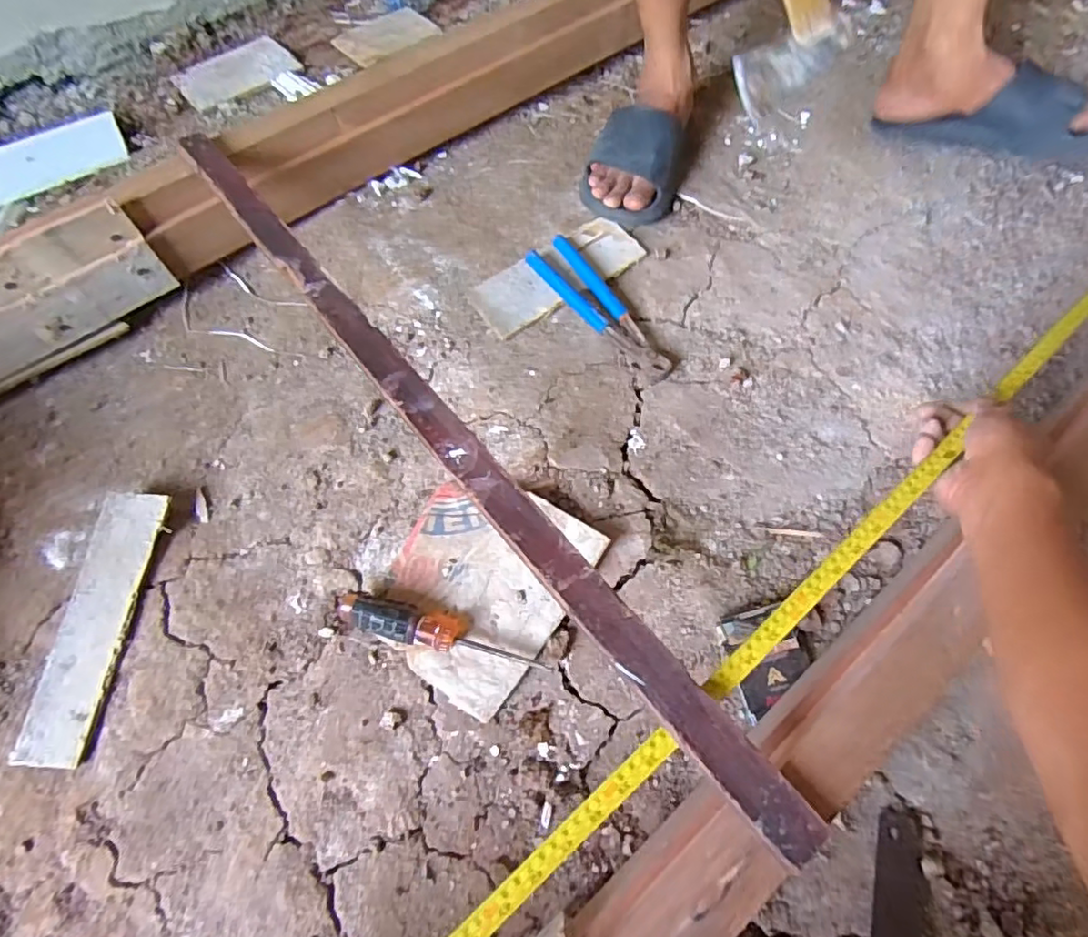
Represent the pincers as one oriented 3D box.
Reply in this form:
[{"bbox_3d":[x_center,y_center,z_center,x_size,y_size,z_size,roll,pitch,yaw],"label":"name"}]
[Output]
[{"bbox_3d":[0.070,-0.190,0.696,0.055,0.035,0.221,-36,68,-13],"label":"pincers"}]

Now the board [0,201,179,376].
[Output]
[{"bbox_3d":[-0.558,-0.172,0.617,0.284,0.113,0.034,-39,70,-16],"label":"board"}]

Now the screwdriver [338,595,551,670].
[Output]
[{"bbox_3d":[-0.097,0.145,0.524,0.202,0.034,0.032,11,66,8],"label":"screwdriver"}]

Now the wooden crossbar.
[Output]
[{"bbox_3d":[-0.104,-0.050,0.504,0.039,0.018,0.834,-38,70,-15],"label":"wooden crossbar"}]

